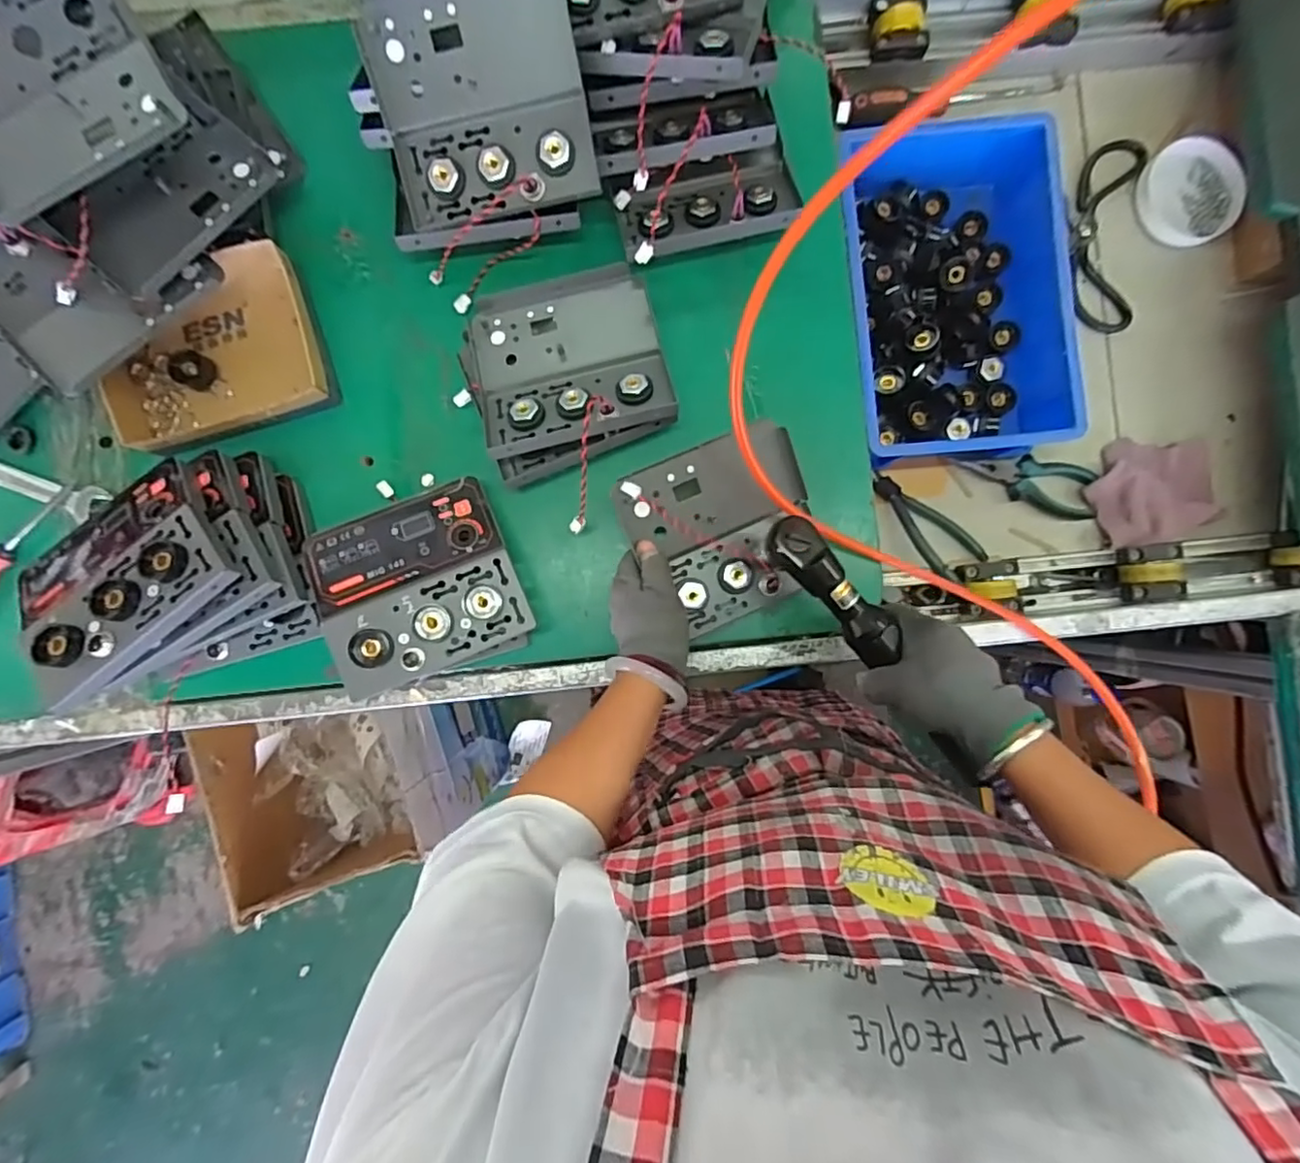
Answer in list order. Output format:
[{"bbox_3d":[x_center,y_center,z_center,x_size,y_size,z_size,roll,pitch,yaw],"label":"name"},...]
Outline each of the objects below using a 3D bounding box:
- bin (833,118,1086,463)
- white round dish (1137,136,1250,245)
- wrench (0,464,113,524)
[{"bbox_3d":[0.282,-0.278,0.600,0.195,0.079,0.311,-6,89,0],"label":"bin"},{"bbox_3d":[0.548,-0.398,0.630,0.095,0.019,0.100,0,89,0],"label":"white round dish"},{"bbox_3d":[-0.573,-0.093,0.547,0.181,0.011,0.039,20,89,0],"label":"wrench"}]

